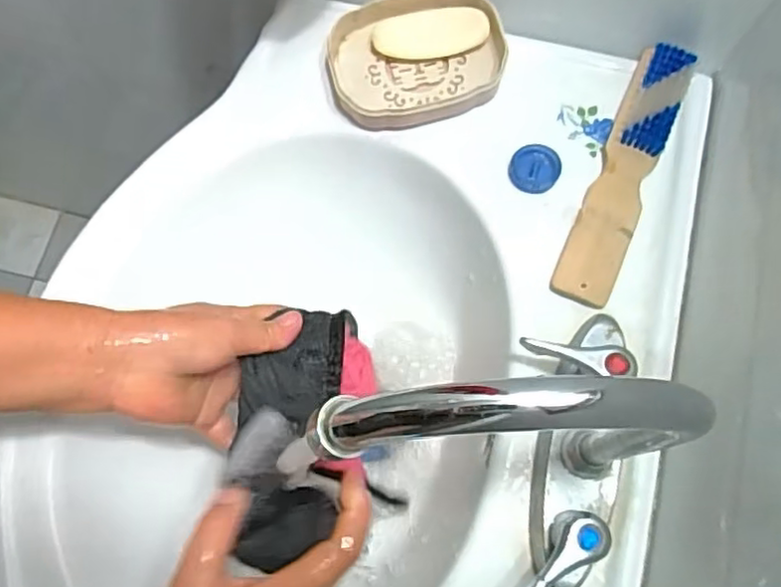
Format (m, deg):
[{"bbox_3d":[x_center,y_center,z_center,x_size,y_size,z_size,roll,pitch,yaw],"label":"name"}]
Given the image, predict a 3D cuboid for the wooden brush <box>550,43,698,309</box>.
[{"bbox_3d":[0.171,-0.089,0.487,0.040,0.032,0.203,23,73,5],"label":"wooden brush"}]

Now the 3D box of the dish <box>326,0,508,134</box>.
[{"bbox_3d":[0.020,-0.179,0.516,0.133,0.034,0.096,-14,73,-6],"label":"dish"}]

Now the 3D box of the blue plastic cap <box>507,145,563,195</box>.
[{"bbox_3d":[0.107,-0.093,0.501,0.037,0.013,0.035,1,72,-2],"label":"blue plastic cap"}]

